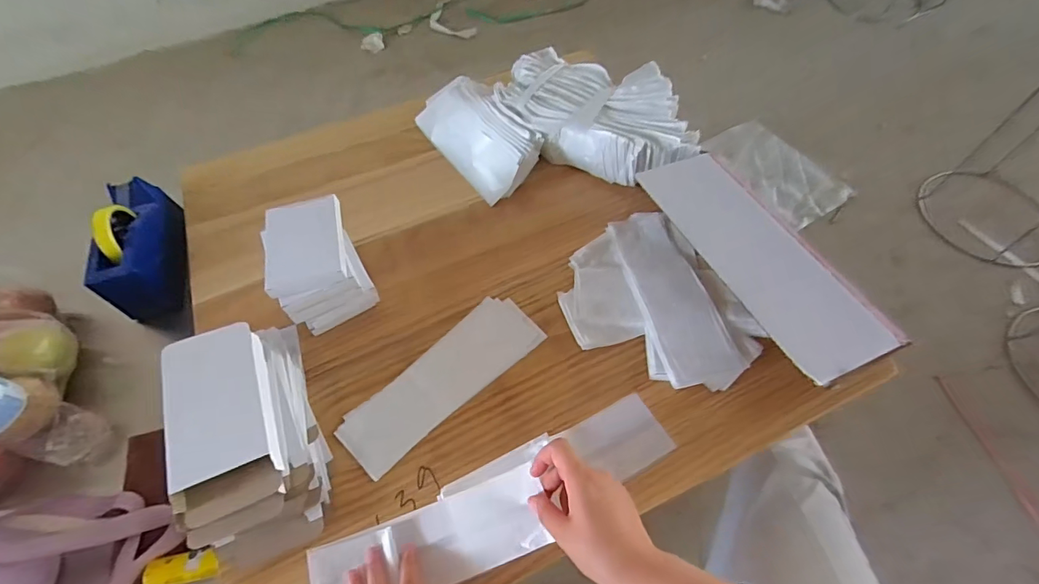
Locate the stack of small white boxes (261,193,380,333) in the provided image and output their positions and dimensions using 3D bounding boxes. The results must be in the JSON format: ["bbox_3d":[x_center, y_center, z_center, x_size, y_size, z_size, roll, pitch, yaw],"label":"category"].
[{"bbox_3d":[-0.246,-0.028,0.579,0.097,0.116,0.134,-23,60,-12],"label":"stack of small white boxes"}]

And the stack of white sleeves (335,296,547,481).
[{"bbox_3d":[-0.090,0.102,0.554,0.256,0.017,0.088,-40,64,-20],"label":"stack of white sleeves"}]

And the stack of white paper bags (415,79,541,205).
[{"bbox_3d":[-0.070,-0.271,0.759,0.130,0.062,0.272,-32,62,-16],"label":"stack of white paper bags"}]

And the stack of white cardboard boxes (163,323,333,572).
[{"bbox_3d":[-0.282,0.134,0.481,0.109,0.121,0.251,-18,59,-9],"label":"stack of white cardboard boxes"}]

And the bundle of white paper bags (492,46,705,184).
[{"bbox_3d":[0.125,-0.285,0.745,0.306,0.081,0.214,14,59,11],"label":"bundle of white paper bags"}]

